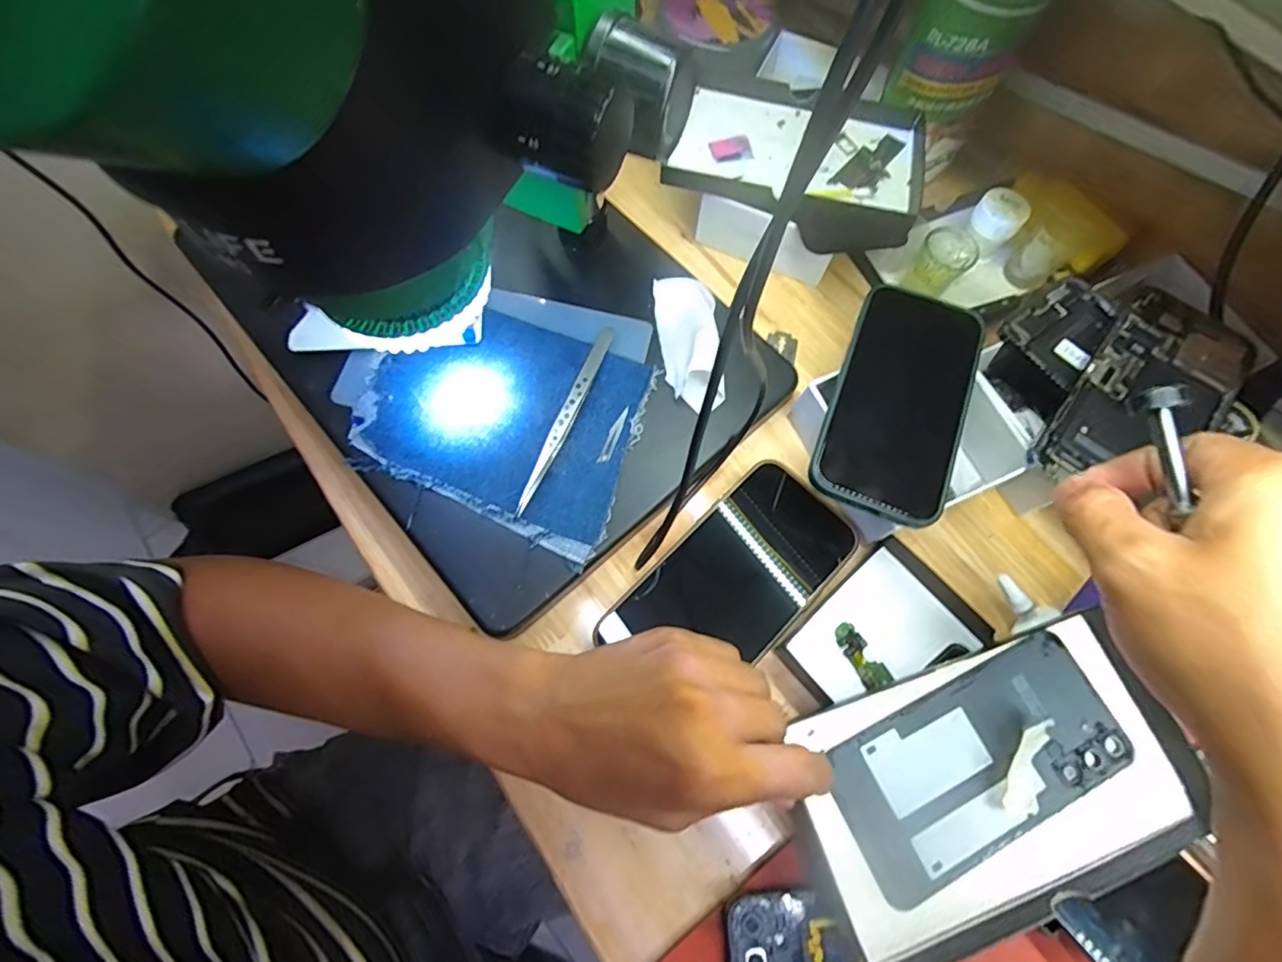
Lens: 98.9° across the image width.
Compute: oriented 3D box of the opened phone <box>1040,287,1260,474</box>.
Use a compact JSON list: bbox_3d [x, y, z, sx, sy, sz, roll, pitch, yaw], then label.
[{"bbox_3d":[0.305,-0.051,0.329,0.074,0.015,0.145,39,73,11],"label":"opened phone"}]

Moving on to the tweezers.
[{"bbox_3d":[-0.045,-0.042,0.340,0.009,0.010,0.137,21,71,5],"label":"tweezers"}]

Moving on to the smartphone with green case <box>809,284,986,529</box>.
[{"bbox_3d":[0.153,-0.048,0.322,0.073,0.011,0.144,22,71,6],"label":"smartphone with green case"}]

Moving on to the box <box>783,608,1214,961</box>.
[{"bbox_3d":[0.180,0.147,0.275,0.202,0.015,0.110,-20,72,-9],"label":"box"}]

